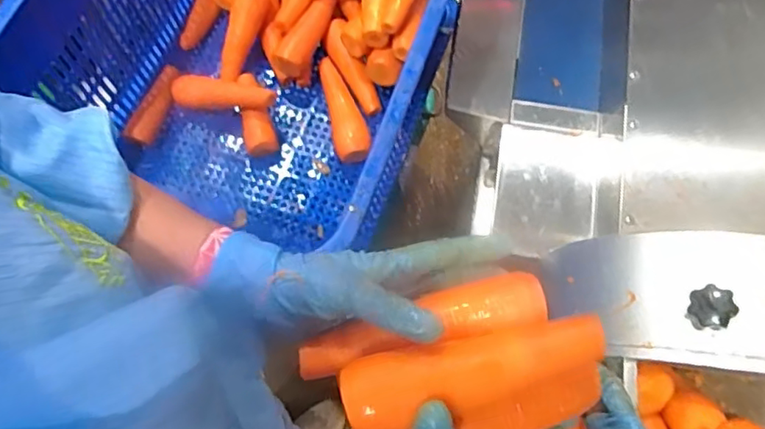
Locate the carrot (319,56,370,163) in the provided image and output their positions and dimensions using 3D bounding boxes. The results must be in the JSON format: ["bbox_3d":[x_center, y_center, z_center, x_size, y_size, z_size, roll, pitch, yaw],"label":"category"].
[{"bbox_3d":[-0.059,-0.166,0.847,0.053,0.043,0.179,-13,73,-6],"label":"carrot"}]

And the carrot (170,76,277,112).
[{"bbox_3d":[-0.227,-0.173,0.848,0.165,0.049,0.044,7,71,21],"label":"carrot"}]

